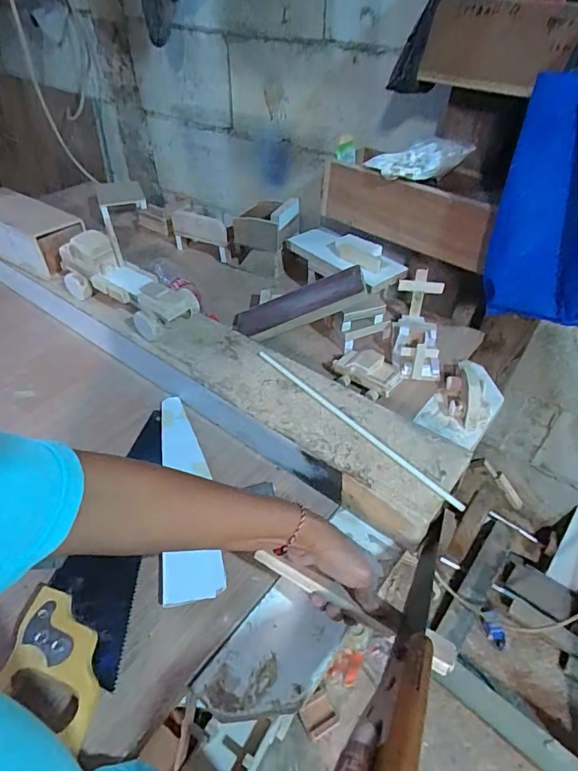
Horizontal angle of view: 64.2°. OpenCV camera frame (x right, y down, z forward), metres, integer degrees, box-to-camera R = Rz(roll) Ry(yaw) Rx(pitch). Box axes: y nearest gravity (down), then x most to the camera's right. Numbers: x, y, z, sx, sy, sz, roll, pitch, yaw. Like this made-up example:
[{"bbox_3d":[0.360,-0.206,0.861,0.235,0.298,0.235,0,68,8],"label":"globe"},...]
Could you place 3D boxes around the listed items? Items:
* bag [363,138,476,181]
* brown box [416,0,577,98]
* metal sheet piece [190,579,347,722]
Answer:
[{"bbox_3d":[0.207,-0.361,0.744,0.161,0.057,0.046,1,40,21],"label":"bag"},{"bbox_3d":[0.286,-0.465,0.634,0.196,0.102,0.028,26,47,22],"label":"brown box"},{"bbox_3d":[-0.016,0.259,0.439,0.091,0.007,0.128,26,51,27],"label":"metal sheet piece"}]

